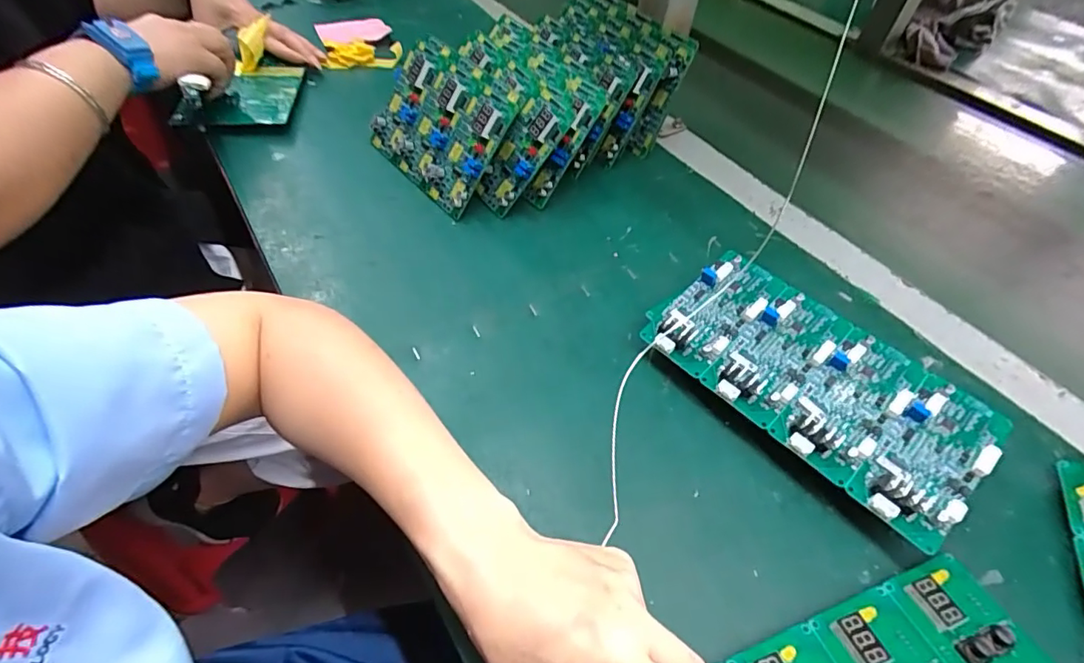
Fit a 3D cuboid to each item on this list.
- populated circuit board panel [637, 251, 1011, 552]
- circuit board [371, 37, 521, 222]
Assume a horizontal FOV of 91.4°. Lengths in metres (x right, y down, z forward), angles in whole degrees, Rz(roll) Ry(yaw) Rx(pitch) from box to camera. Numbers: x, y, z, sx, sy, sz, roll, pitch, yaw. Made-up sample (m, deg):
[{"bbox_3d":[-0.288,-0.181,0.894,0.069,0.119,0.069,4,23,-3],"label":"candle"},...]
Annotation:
[{"bbox_3d":[0.171,0.029,0.341,0.105,0.034,0.205,-36,61,-29],"label":"populated circuit board panel"},{"bbox_3d":[-0.092,-0.184,0.473,0.141,0.109,0.021,44,25,24],"label":"circuit board"}]

